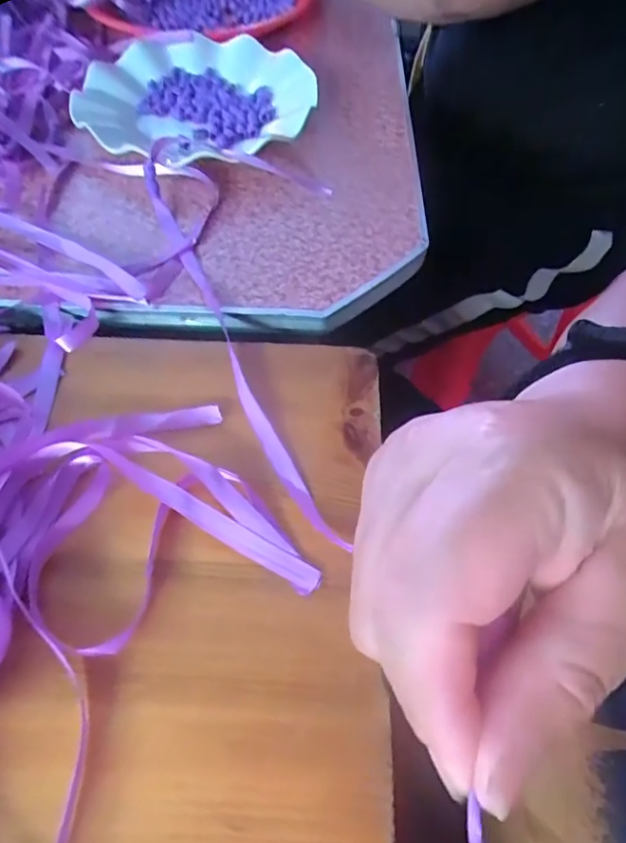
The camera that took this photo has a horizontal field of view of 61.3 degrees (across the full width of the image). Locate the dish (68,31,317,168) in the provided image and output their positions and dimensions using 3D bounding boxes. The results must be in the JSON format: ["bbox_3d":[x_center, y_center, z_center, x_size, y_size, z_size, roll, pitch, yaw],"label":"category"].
[{"bbox_3d":[-0.095,-0.263,0.431,0.180,0.024,0.188,1,57,-1],"label":"dish"}]

